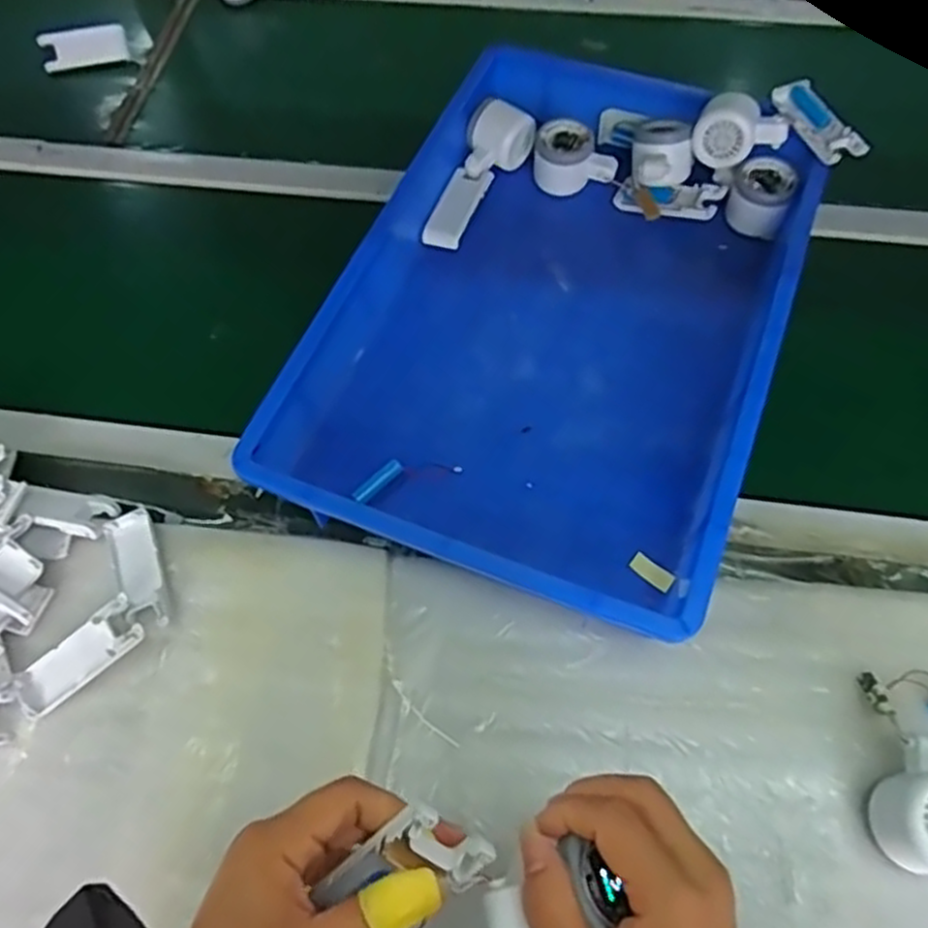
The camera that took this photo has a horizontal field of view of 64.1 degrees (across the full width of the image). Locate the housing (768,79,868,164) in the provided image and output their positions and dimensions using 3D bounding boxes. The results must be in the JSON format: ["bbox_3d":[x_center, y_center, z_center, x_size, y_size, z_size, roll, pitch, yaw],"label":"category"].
[{"bbox_3d":[0.330,-0.322,0.699,0.045,0.012,0.105,-23,64,-9],"label":"housing"}]

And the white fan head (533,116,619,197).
[{"bbox_3d":[0.112,-0.315,0.757,0.077,0.057,0.056,-7,63,-1],"label":"white fan head"}]

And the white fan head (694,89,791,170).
[{"bbox_3d":[0.263,-0.315,0.709,0.080,0.047,0.055,29,68,16],"label":"white fan head"}]

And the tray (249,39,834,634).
[{"bbox_3d":[0.092,-0.148,0.676,0.362,0.080,0.549,20,66,12],"label":"tray"}]

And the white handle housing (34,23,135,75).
[{"bbox_3d":[-0.465,-0.510,0.908,0.098,0.042,0.015,-18,38,-13],"label":"white handle housing"}]

